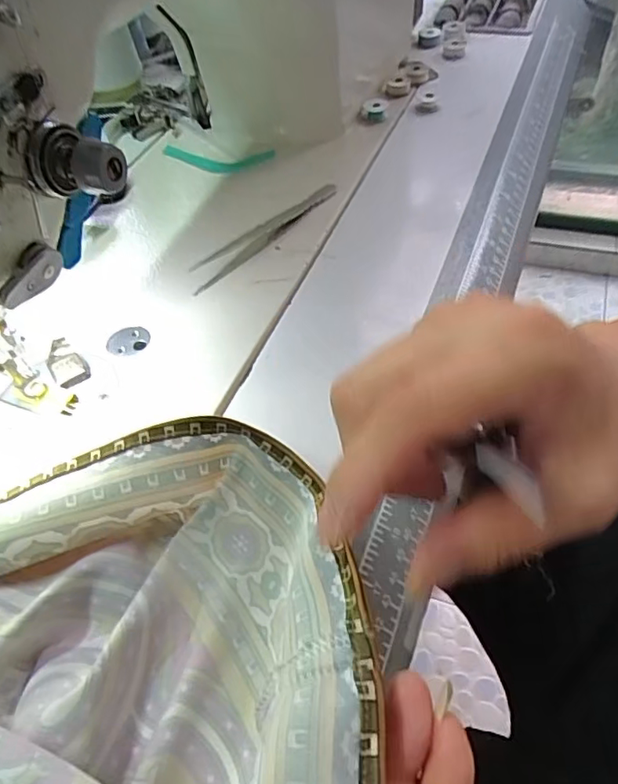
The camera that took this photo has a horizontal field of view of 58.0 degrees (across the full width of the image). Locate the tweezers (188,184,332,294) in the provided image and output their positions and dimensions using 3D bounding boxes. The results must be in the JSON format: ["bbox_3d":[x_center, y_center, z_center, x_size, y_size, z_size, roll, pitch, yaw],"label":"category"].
[{"bbox_3d":[-0.026,-0.102,0.354,0.019,0.009,0.126,30,63,27],"label":"tweezers"}]

